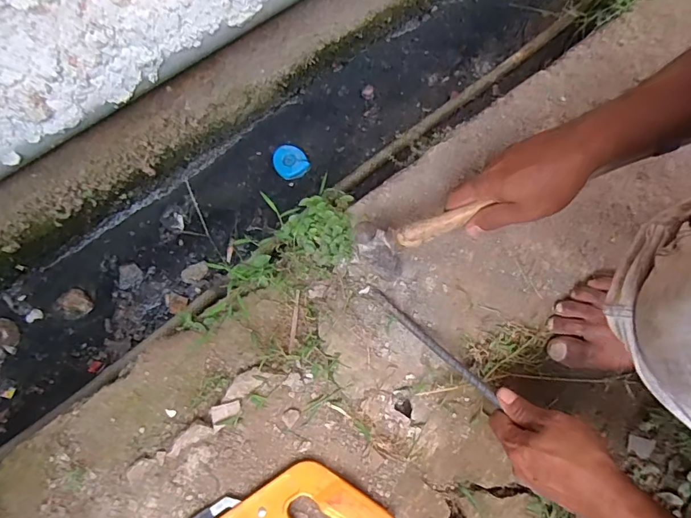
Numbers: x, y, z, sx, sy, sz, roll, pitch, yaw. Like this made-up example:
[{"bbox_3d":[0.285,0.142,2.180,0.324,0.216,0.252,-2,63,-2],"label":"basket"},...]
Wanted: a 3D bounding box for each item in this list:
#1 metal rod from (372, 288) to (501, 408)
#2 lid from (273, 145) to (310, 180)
[{"bbox_3d":[0.096,0.094,0.500,0.011,0.011,0.177,-44,65,-10],"label":"metal rod"},{"bbox_3d":[-0.090,-0.158,0.722,0.049,0.015,0.063,-43,81,-9],"label":"lid"}]

